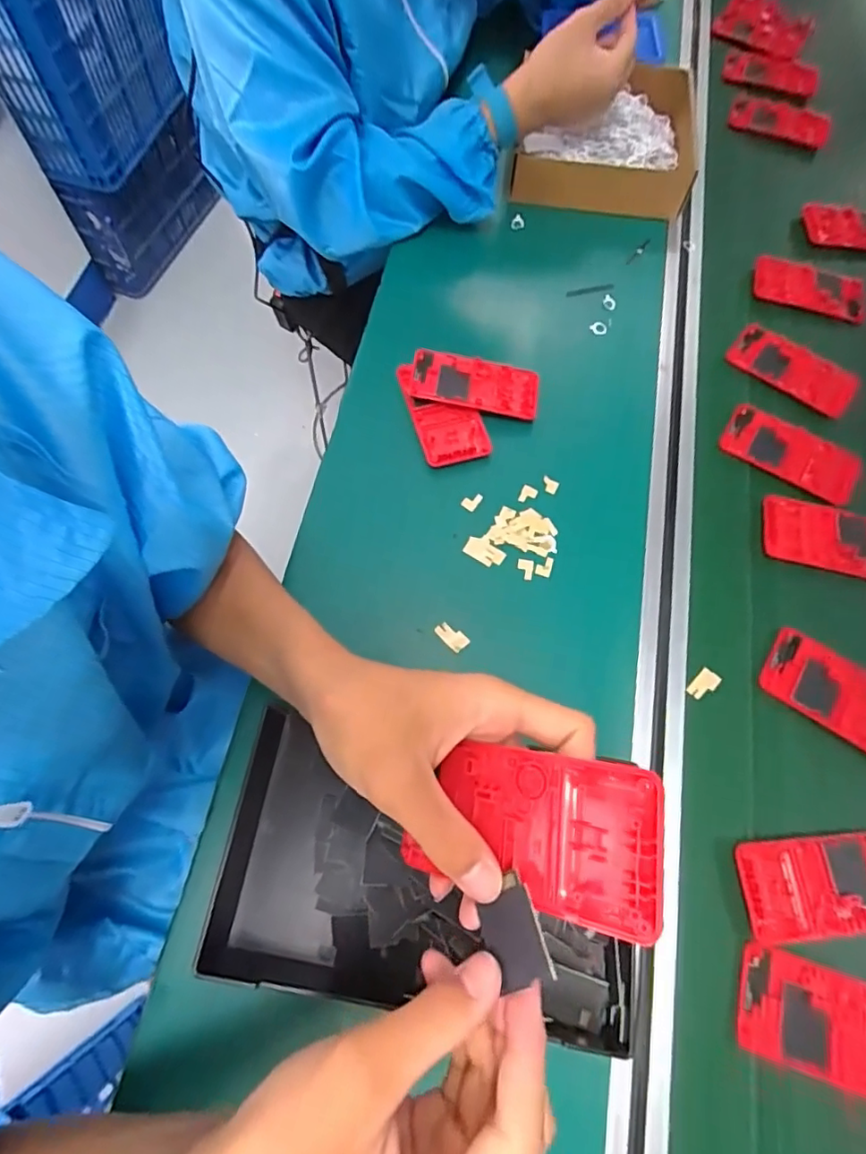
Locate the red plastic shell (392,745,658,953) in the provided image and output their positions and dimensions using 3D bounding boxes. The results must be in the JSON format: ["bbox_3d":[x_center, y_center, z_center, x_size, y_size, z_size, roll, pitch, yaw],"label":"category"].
[{"bbox_3d":[0.038,0.107,0.238,0.115,0.012,0.061,-2,75,31],"label":"red plastic shell"}]

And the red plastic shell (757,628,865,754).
[{"bbox_3d":[0.330,0.096,0.441,0.125,0.009,0.064,31,71,8],"label":"red plastic shell"}]

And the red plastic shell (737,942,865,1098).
[{"bbox_3d":[0.264,0.294,0.357,0.119,0.009,0.061,19,70,4],"label":"red plastic shell"}]

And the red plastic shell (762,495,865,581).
[{"bbox_3d":[0.355,-0.038,0.489,0.119,0.015,0.066,11,69,1],"label":"red plastic shell"}]

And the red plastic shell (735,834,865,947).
[{"bbox_3d":[0.281,0.218,0.386,0.125,0.009,0.063,-2,70,-3],"label":"red plastic shell"}]

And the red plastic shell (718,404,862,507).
[{"bbox_3d":[0.342,-0.118,0.519,0.127,0.011,0.058,32,71,9],"label":"red plastic shell"}]

